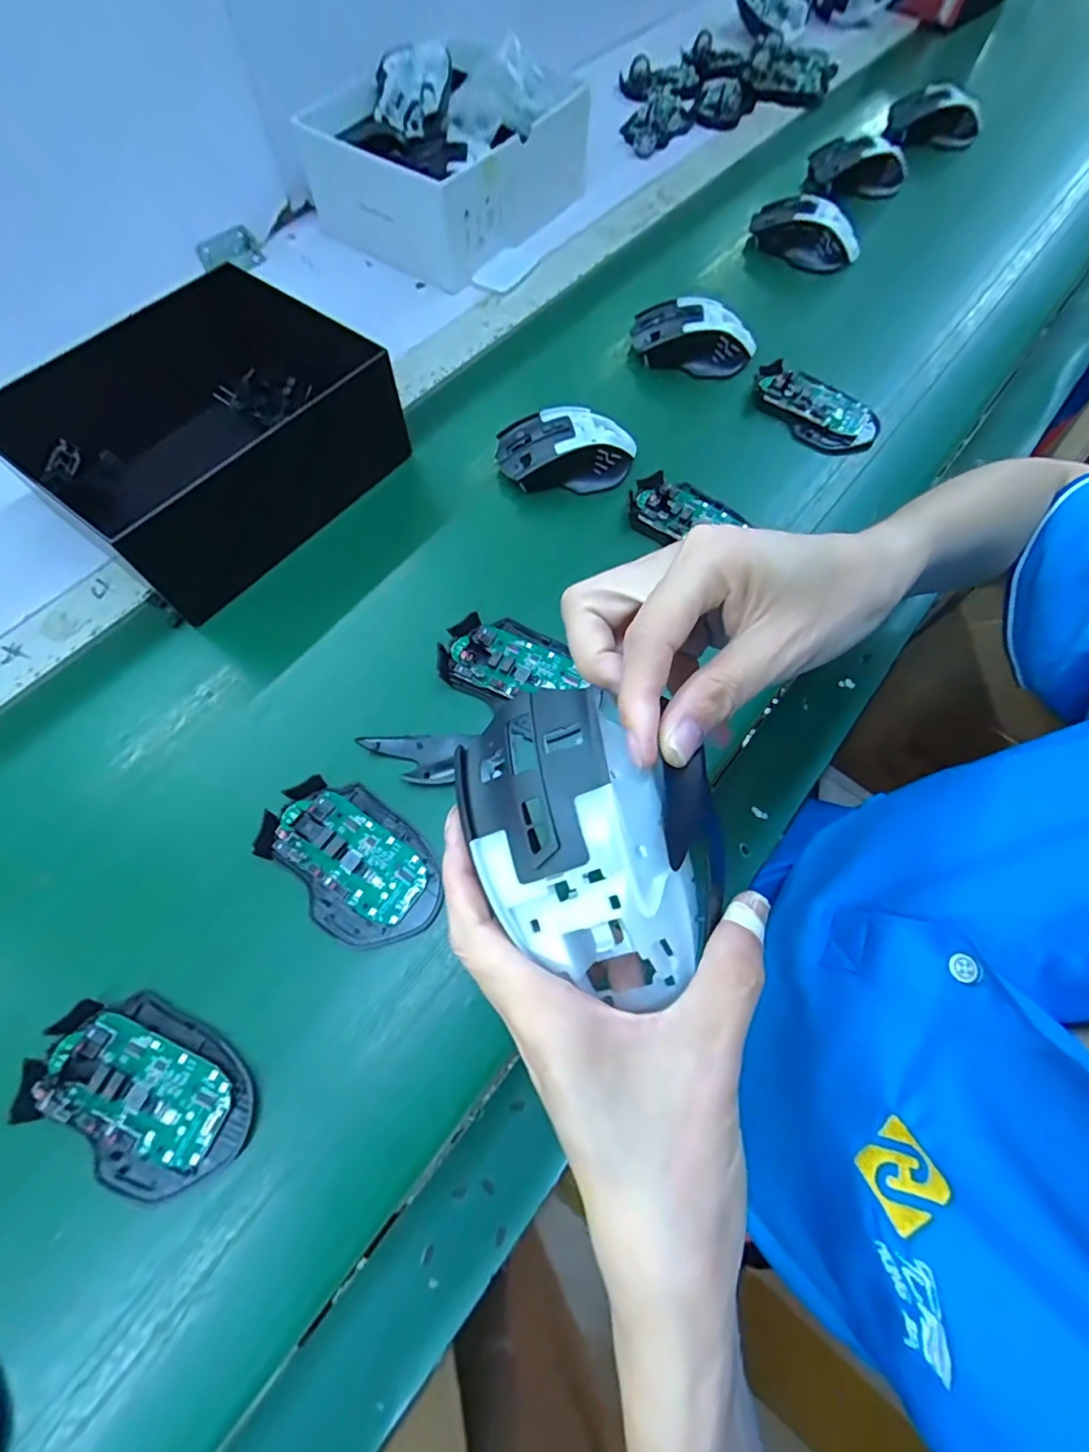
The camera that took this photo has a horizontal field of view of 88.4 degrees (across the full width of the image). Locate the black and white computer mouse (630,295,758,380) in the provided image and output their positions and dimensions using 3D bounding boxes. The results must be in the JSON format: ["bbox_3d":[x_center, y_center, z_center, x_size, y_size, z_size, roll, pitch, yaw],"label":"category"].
[{"bbox_3d":[0.130,-0.348,0.498,0.108,0.034,0.056,23,67,8],"label":"black and white computer mouse"}]

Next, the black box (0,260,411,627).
[{"bbox_3d":[-0.259,-0.225,0.426,0.207,0.084,0.218,35,70,13],"label":"black box"}]

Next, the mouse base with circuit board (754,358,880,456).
[{"bbox_3d":[0.230,-0.275,0.477,0.112,0.021,0.059,40,71,15],"label":"mouse base with circuit board"}]

